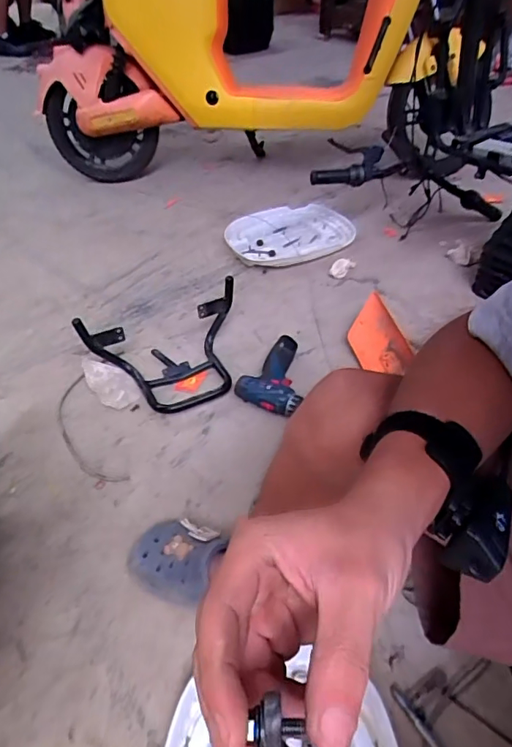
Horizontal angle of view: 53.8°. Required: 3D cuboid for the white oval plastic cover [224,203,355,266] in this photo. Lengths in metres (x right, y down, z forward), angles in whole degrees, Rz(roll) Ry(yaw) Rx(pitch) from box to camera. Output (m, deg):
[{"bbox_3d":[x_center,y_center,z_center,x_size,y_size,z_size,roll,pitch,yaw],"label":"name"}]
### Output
[{"bbox_3d":[0.115,-0.418,1.499,0.396,0.050,0.276,-24,49,-22],"label":"white oval plastic cover"}]

